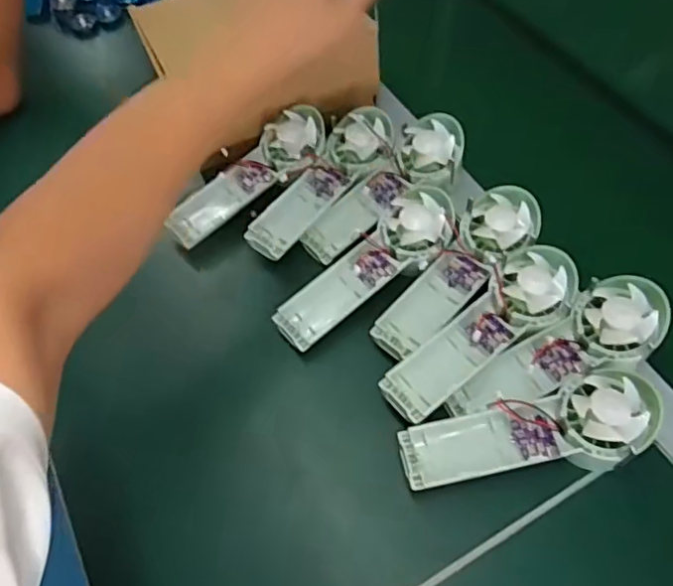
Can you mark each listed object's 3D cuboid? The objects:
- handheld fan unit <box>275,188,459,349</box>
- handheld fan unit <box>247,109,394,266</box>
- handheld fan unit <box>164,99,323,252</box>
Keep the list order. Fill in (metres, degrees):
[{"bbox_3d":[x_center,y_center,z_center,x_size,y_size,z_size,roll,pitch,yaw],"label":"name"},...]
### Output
[{"bbox_3d":[0.022,-0.025,0.491,0.175,0.023,0.062,-41,64,-8],"label":"handheld fan unit"},{"bbox_3d":[-0.016,-0.105,0.532,0.056,0.034,0.174,36,65,22],"label":"handheld fan unit"},{"bbox_3d":[-0.085,-0.112,0.554,0.174,0.025,0.067,-43,65,-9],"label":"handheld fan unit"}]

